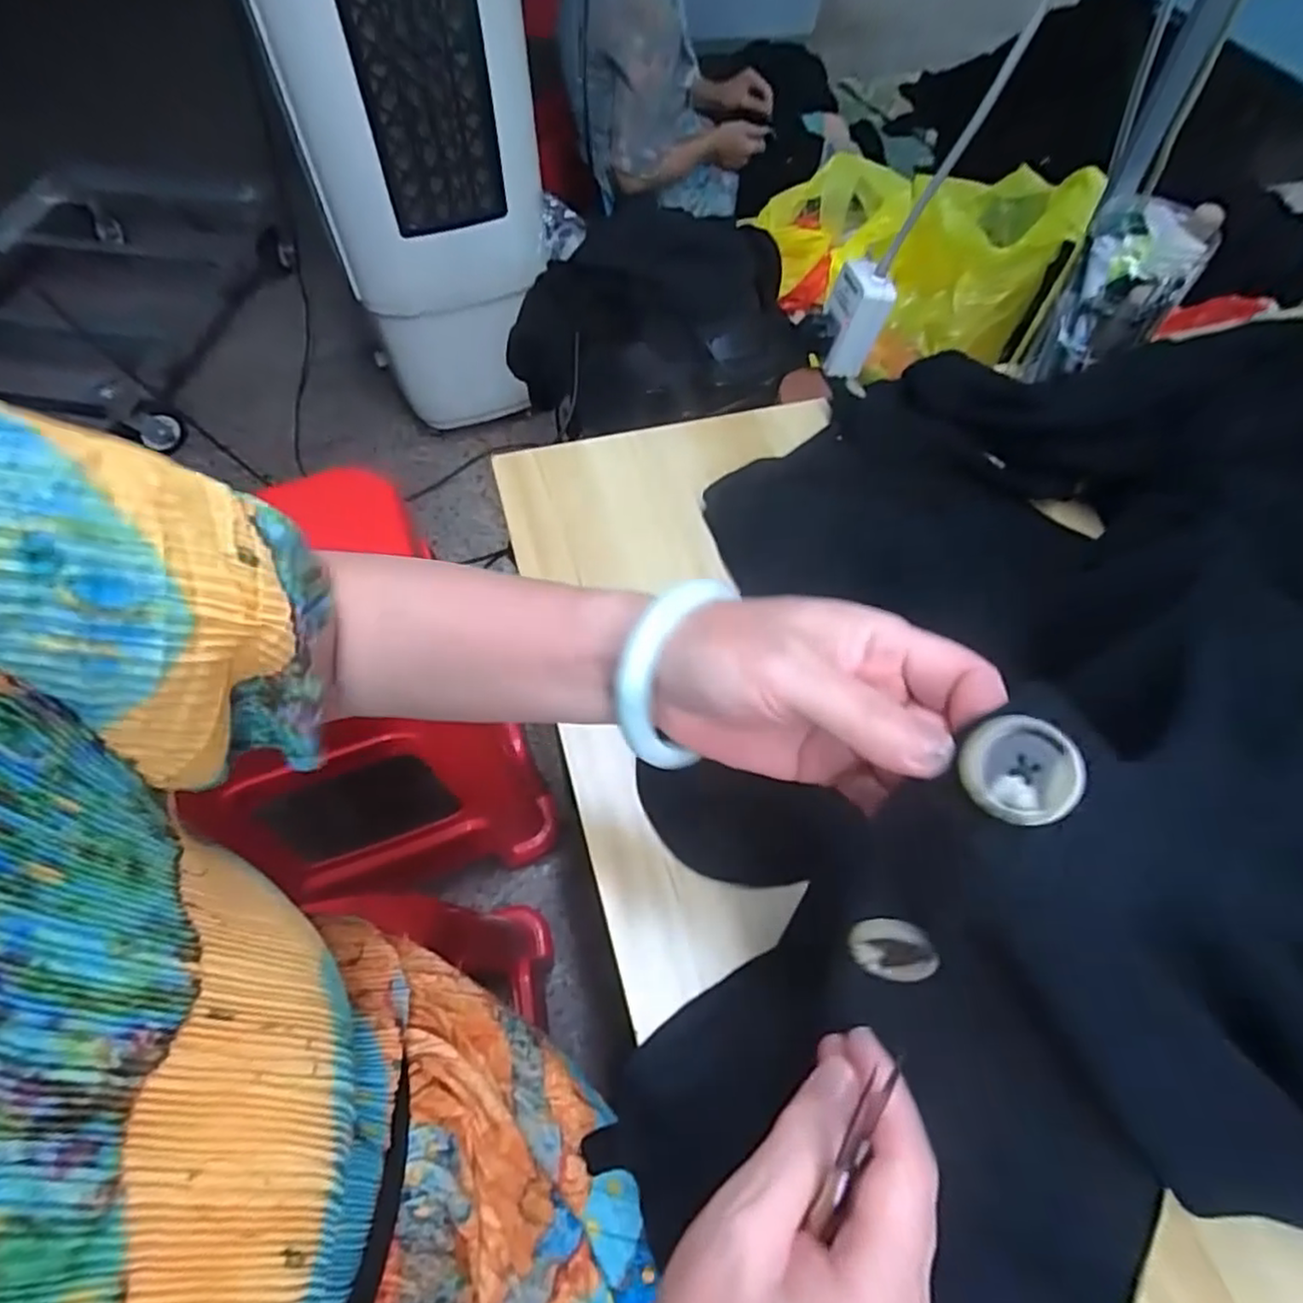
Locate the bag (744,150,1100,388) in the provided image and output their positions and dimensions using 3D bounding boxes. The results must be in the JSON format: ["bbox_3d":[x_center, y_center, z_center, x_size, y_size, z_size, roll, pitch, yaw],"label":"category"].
[{"bbox_3d":[0.291,-0.451,0.767,0.220,0.163,0.386,-21,46,-13],"label":"bag"}]

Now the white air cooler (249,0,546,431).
[{"bbox_3d":[-0.371,-0.835,1.109,0.362,0.881,0.319,-6,61,-4],"label":"white air cooler"}]

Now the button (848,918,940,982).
[{"bbox_3d":[0.078,0.097,0.220,0.025,0.026,0.004,-8,28,24],"label":"button"}]

